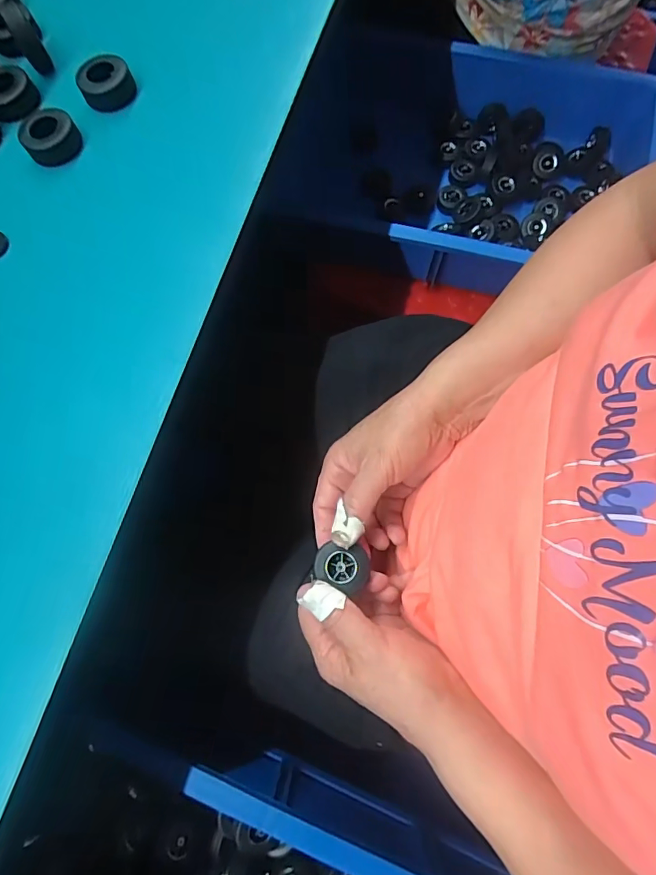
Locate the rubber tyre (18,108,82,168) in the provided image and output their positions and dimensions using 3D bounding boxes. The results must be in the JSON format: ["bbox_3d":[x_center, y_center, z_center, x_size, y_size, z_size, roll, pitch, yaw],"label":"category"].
[{"bbox_3d":[-0.198,-0.213,0.333,0.037,0.019,0.035,0,73,1],"label":"rubber tyre"}]

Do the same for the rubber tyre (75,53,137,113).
[{"bbox_3d":[-0.162,-0.259,0.341,0.038,0.019,0.034,-26,74,-6],"label":"rubber tyre"}]

